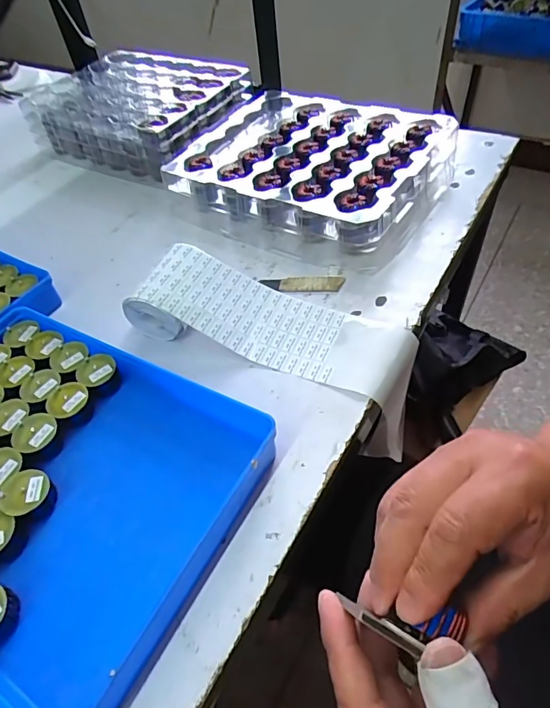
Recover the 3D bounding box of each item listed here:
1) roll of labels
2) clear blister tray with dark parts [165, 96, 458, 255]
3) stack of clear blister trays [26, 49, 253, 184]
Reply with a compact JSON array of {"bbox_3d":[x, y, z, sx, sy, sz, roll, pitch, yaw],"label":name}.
[{"bbox_3d":[-0.010,-0.037,0.439,0.247,0.049,0.088,15,54,19],"label":"roll of labels"},{"bbox_3d":[0.045,-0.250,0.586,0.308,0.057,0.252,23,57,24],"label":"clear blister tray with dark parts"},{"bbox_3d":[-0.219,-0.401,0.744,0.294,0.080,0.240,22,57,23],"label":"stack of clear blister trays"}]

